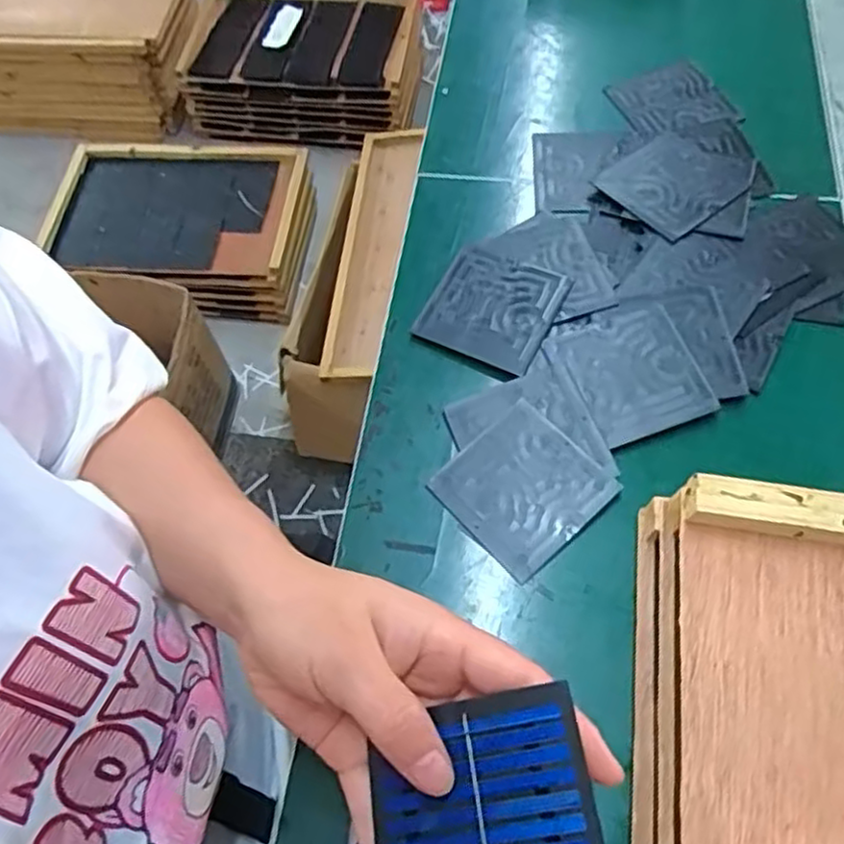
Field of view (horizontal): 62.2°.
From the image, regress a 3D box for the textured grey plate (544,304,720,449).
[{"bbox_3d":[0.128,-0.032,0.424,0.071,0.009,0.080,-19,63,-7],"label":"textured grey plate"}]

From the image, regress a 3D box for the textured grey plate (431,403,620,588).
[{"bbox_3d":[0.057,0.037,0.400,0.079,0.004,0.079,-42,69,-11],"label":"textured grey plate"}]

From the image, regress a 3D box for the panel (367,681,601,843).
[{"bbox_3d":[0.019,0.139,0.241,0.078,0.004,0.078,-17,58,15],"label":"panel"}]

